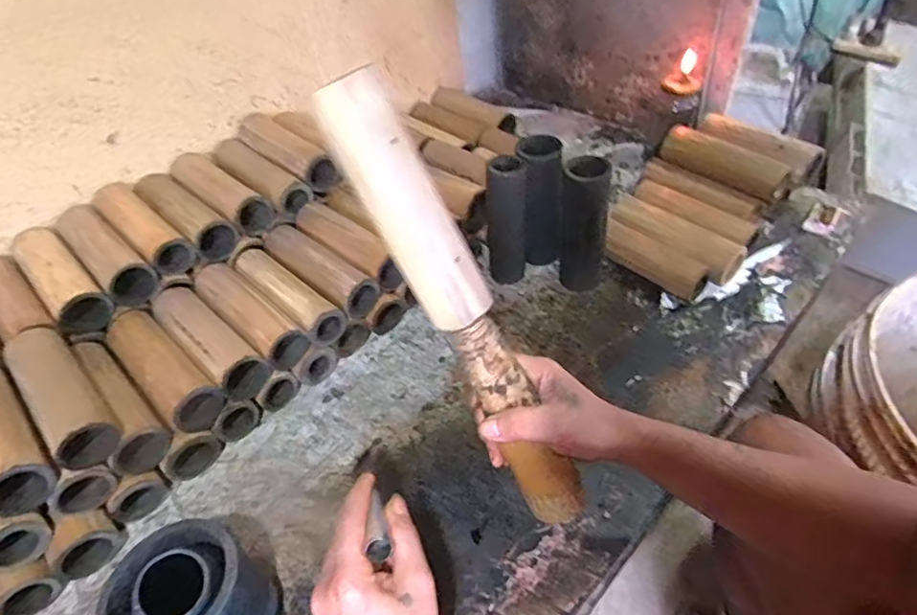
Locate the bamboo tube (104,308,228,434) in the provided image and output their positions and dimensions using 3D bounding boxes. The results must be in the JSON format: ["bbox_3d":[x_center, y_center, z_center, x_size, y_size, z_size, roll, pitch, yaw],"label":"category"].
[{"bbox_3d":[-0.333,0.067,0.611,0.183,0.054,0.058,29,55,33],"label":"bamboo tube"}]

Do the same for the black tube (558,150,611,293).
[{"bbox_3d":[0.156,-0.099,0.689,0.058,0.179,0.049,5,44,12],"label":"black tube"}]

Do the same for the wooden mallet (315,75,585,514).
[{"bbox_3d":[0.008,0.015,0.397,0.035,0.365,0.039,1,35,50],"label":"wooden mallet"}]

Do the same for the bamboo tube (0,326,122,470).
[{"bbox_3d":[-0.398,0.083,0.544,0.174,0.047,0.053,31,56,35],"label":"bamboo tube"}]

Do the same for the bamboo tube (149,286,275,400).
[{"bbox_3d":[-0.292,0.041,0.639,0.180,0.059,0.056,29,55,34],"label":"bamboo tube"}]

